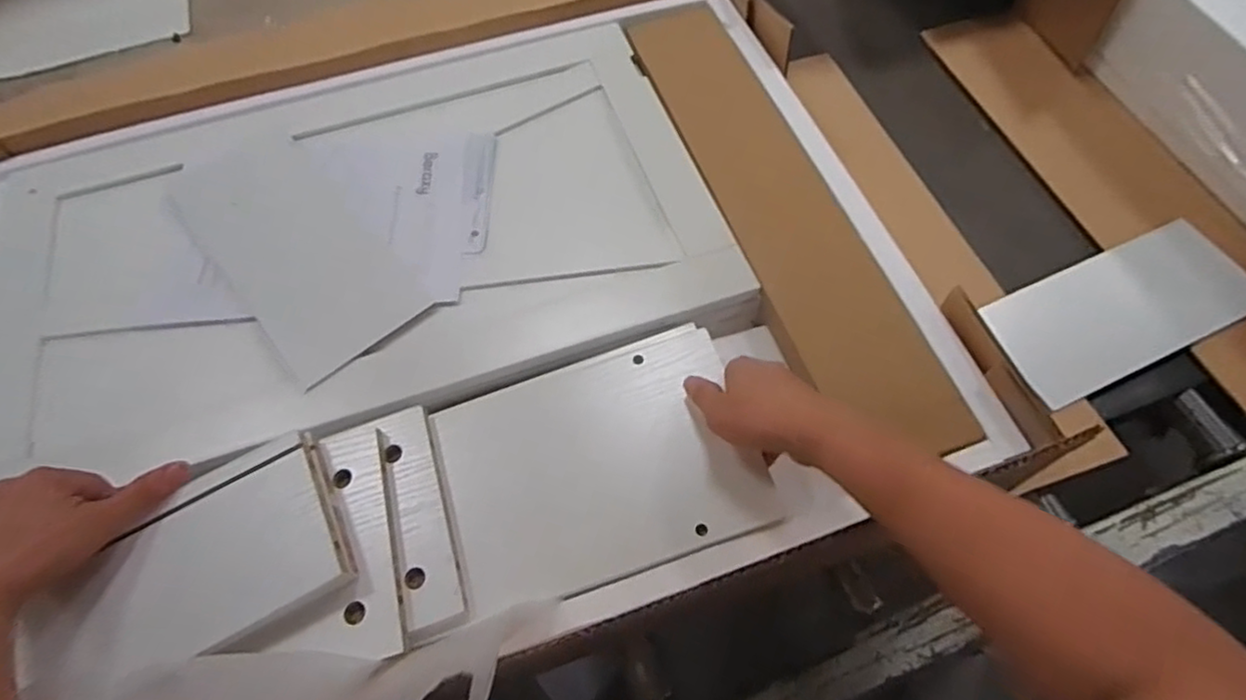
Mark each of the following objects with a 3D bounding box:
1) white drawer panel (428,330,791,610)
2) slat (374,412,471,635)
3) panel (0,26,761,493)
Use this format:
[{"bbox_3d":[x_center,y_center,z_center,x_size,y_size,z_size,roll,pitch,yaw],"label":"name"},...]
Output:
[{"bbox_3d":[-0.020,0.085,0.496,0.226,0.019,0.171,-16,62,-7],"label":"white drawer panel"},{"bbox_3d":[-0.148,0.119,0.483,0.038,0.015,0.157,-17,62,-7],"label":"slat"},{"bbox_3d":[-0.250,-0.100,0.618,0.657,0.032,0.398,-17,62,-7],"label":"panel"}]

